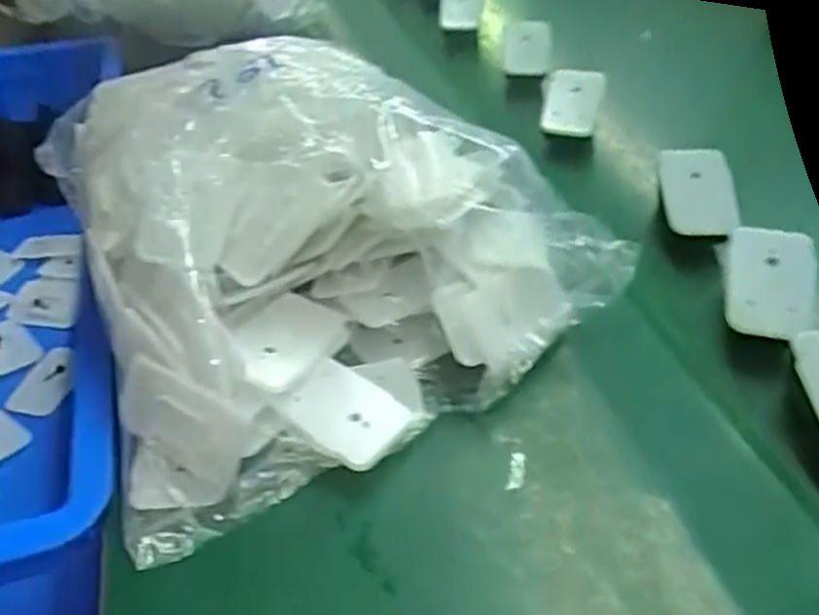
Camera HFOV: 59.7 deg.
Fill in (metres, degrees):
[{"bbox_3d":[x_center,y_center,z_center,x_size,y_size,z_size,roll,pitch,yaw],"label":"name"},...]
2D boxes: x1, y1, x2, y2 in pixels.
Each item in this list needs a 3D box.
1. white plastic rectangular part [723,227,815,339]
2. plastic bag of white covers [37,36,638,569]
[{"bbox_3d":[0.189,-0.014,0.376,0.041,0.007,0.070,6,57,26],"label":"white plastic rectangular part"},{"bbox_3d":[-0.069,-0.061,0.422,0.275,0.129,0.309,-21,44,-18],"label":"plastic bag of white covers"}]

